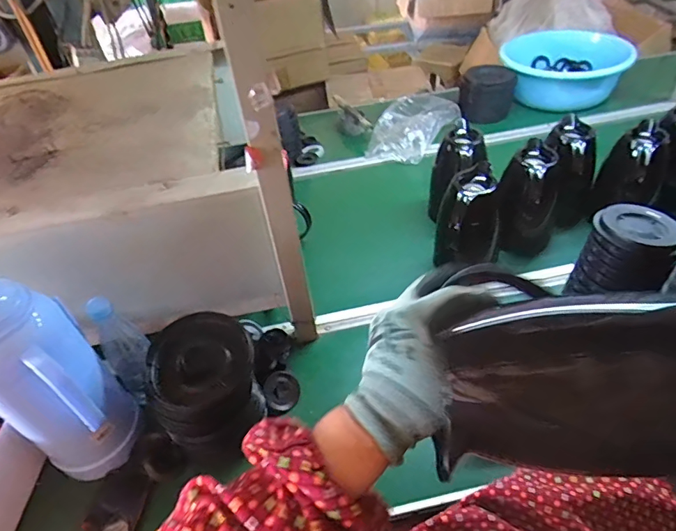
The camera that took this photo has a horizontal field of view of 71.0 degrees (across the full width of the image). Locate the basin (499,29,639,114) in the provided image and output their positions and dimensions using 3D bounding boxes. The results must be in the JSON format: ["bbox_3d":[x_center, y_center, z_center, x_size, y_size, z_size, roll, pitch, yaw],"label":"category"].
[{"bbox_3d":[0.699,-0.621,1.480,0.370,0.142,0.348,18,49,24],"label":"basin"}]

